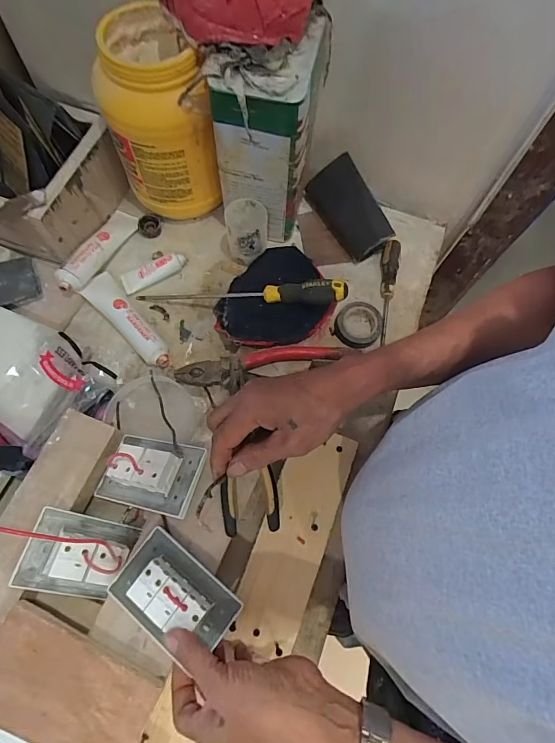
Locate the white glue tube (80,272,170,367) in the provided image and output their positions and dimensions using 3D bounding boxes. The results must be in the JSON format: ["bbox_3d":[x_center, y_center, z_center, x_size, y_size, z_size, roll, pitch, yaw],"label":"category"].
[{"bbox_3d":[-0.207,-0.071,0.559,0.044,0.034,0.168,-40,77,-15],"label":"white glue tube"}]

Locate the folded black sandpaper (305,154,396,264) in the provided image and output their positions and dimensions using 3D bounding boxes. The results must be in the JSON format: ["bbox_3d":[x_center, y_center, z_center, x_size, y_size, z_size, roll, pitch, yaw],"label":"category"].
[{"bbox_3d":[0.107,-0.248,0.617,0.081,0.025,0.162,-37,71,30],"label":"folded black sandpaper"}]

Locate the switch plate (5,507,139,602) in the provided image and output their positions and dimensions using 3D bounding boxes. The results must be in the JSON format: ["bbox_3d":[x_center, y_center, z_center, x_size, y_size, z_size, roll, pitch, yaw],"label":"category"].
[{"bbox_3d":[-0.202,0.195,0.425,0.113,0.040,0.079,24,67,-21],"label":"switch plate"}]

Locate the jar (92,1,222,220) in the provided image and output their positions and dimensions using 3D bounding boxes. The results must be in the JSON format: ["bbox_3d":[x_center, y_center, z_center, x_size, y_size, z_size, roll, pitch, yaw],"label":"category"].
[{"bbox_3d":[-0.162,-0.322,0.551,0.112,0.224,0.140,-23,73,-10],"label":"jar"}]

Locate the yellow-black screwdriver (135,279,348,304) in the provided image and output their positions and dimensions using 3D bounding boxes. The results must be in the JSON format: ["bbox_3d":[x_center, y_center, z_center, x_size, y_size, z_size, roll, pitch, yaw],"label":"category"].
[{"bbox_3d":[-0.055,-0.102,0.542,0.295,0.023,0.025,2,68,22],"label":"yellow-black screwdriver"}]

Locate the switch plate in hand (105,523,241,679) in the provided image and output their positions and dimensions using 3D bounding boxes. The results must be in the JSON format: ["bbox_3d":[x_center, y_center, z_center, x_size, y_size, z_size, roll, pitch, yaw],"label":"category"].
[{"bbox_3d":[-0.102,0.221,0.398,0.120,0.040,0.077,34,72,9],"label":"switch plate in hand"}]

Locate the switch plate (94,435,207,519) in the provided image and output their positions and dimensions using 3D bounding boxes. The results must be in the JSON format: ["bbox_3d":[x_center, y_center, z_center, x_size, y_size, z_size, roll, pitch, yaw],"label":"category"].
[{"bbox_3d":[-0.145,0.106,0.448,0.118,0.044,0.079,5,56,22],"label":"switch plate"}]

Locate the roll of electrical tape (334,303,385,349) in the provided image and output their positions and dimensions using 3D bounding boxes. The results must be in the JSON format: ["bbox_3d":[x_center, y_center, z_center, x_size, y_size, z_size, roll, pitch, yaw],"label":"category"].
[{"bbox_3d":[0.113,-0.064,0.571,0.063,0.019,0.065,1,70,-2],"label":"roll of electrical tape"}]

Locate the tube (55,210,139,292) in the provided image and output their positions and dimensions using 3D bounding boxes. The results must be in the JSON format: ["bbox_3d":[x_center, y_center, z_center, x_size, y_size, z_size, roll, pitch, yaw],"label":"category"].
[{"bbox_3d":[-0.254,-0.179,0.589,0.043,0.026,0.168,19,55,4],"label":"tube"}]

